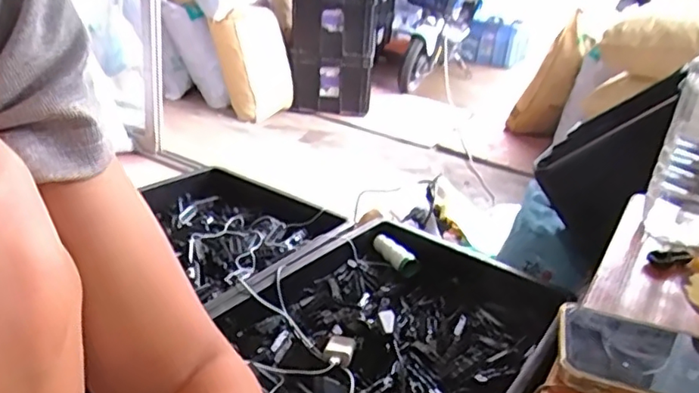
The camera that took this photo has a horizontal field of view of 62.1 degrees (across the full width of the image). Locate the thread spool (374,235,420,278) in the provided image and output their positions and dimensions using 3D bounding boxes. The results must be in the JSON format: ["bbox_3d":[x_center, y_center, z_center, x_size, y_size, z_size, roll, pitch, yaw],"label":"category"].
[{"bbox_3d":[0.089,0.113,1.098,0.041,0.033,0.128,-8,28,-30],"label":"thread spool"}]

